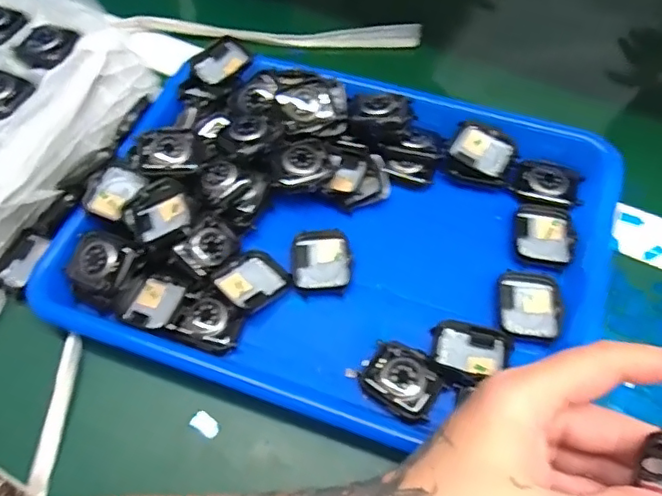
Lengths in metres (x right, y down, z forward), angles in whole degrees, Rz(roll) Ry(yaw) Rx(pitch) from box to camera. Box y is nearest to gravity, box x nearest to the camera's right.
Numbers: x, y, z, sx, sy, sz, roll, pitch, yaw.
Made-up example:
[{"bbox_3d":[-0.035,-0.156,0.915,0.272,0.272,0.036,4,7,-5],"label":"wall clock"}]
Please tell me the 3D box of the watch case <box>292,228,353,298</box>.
[{"bbox_3d":[-0.006,0.009,0.372,0.037,0.011,0.044,-1,58,1],"label":"watch case"}]

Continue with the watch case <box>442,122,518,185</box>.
[{"bbox_3d":[0.109,-0.068,0.411,0.049,0.016,0.040,18,72,11],"label":"watch case"}]

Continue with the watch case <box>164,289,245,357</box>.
[{"bbox_3d":[-0.075,0.046,0.347,0.038,0.015,0.031,15,60,12],"label":"watch case"}]

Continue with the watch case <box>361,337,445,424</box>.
[{"bbox_3d":[0.042,0.077,0.329,0.043,0.011,0.036,32,65,20],"label":"watch case"}]

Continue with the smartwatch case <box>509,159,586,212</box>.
[{"bbox_3d":[0.154,-0.046,0.403,0.046,0.008,0.033,18,61,13],"label":"smartwatch case"}]

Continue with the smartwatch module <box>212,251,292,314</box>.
[{"bbox_3d":[-0.050,0.020,0.362,0.041,0.011,0.037,-41,65,-20],"label":"smartwatch module"}]

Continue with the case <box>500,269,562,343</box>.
[{"bbox_3d":[0.123,0.035,0.350,0.037,0.007,0.043,5,59,5],"label":"case"}]

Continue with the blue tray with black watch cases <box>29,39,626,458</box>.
[{"bbox_3d":[0.006,-0.018,0.374,0.332,0.042,0.247,15,60,11],"label":"blue tray with black watch cases"}]

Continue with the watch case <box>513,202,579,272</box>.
[{"bbox_3d":[0.143,-0.009,0.382,0.038,0.005,0.048,8,59,7],"label":"watch case"}]

